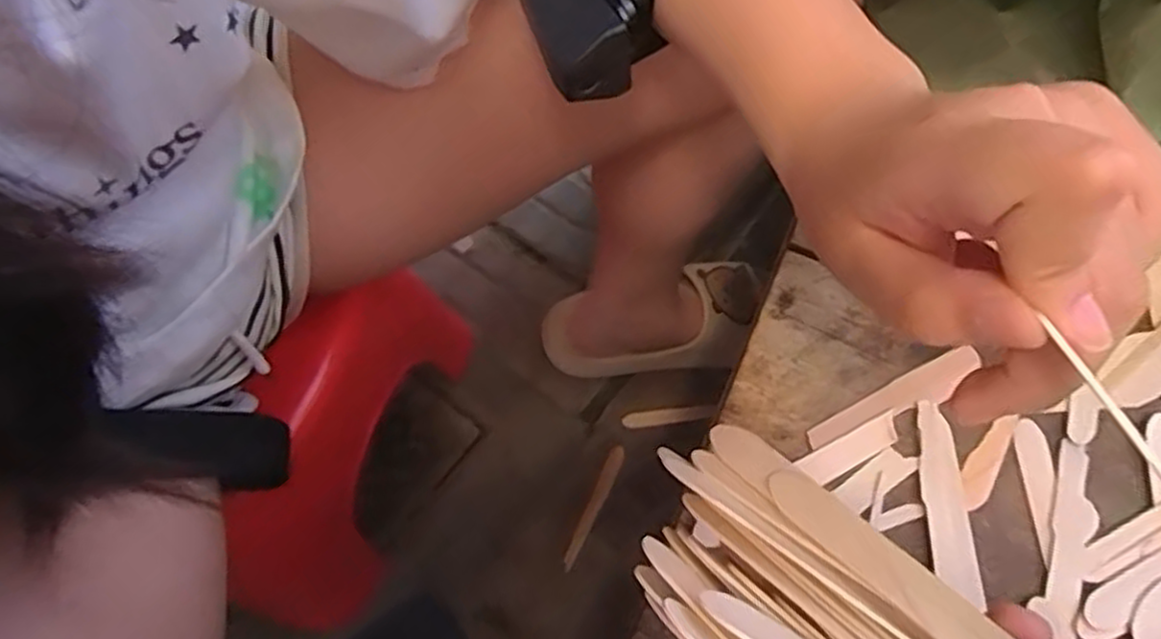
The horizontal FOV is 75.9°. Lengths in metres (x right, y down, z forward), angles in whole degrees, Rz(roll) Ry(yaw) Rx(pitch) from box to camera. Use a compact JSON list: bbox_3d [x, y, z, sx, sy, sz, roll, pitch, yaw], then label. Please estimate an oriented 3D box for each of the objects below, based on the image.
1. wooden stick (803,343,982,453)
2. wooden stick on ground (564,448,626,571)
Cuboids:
[{"bbox_3d":[0.141,0.037,0.337,0.085,0.006,0.015,-25,68,-13],"label":"wooden stick"},{"bbox_3d":[0.014,0.179,0.711,0.016,0.004,0.124,22,66,8],"label":"wooden stick on ground"}]

